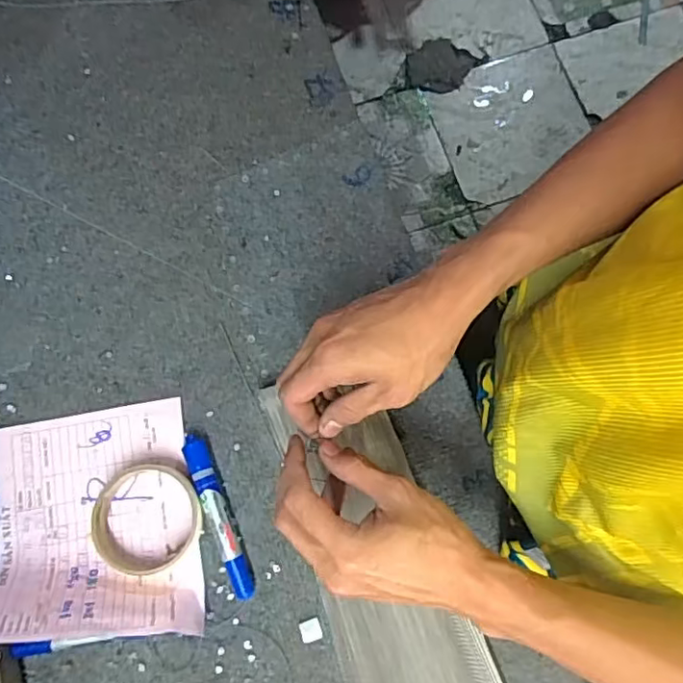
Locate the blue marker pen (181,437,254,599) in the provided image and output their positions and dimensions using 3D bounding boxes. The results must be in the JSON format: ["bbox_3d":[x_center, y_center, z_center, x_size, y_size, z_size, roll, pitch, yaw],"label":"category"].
[{"bbox_3d":[-0.102,0.142,0.485,0.019,0.019,0.137,-21,78,-5],"label":"blue marker pen"}]

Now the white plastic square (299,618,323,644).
[{"bbox_3d":[-0.025,0.233,0.473,0.017,0.004,0.016,-18,78,-5],"label":"white plastic square"}]

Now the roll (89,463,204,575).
[{"bbox_3d":[-0.157,0.143,0.478,0.084,0.020,0.085,0,77,-1],"label":"roll"}]

